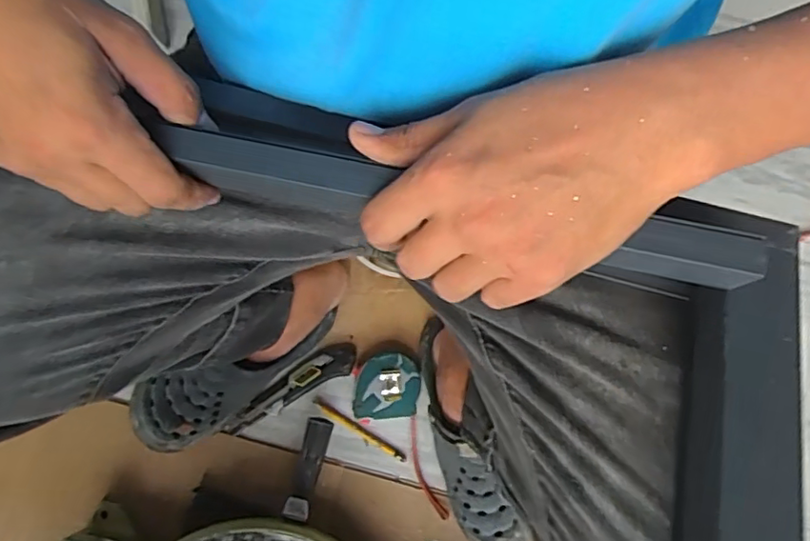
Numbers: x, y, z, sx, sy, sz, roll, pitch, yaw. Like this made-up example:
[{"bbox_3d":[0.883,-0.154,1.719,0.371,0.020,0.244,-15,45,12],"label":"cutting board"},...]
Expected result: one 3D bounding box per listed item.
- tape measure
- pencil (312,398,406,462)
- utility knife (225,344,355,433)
[{"bbox_3d":[-0.023,0.141,0.706,0.080,0.045,0.077,-8,76,-2],"label":"tape measure"},{"bbox_3d":[-0.056,0.195,0.707,0.130,0.009,0.011,31,76,7],"label":"pencil"},{"bbox_3d":[-0.141,0.145,0.717,0.177,0.025,0.038,-29,78,-7],"label":"utility knife"}]

